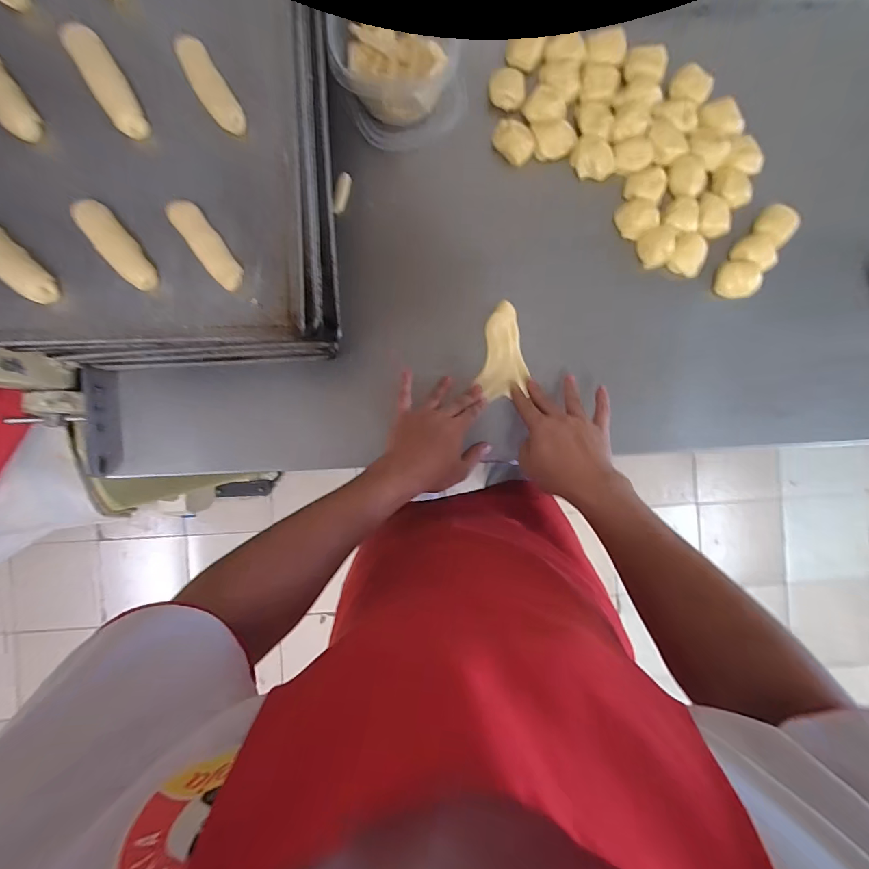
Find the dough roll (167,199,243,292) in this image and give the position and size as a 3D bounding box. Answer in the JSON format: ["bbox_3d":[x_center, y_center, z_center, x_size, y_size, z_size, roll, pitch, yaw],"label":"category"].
[{"bbox_3d":[-0.211,-0.177,0.369,0.023,0.022,0.087,-34,90,0],"label":"dough roll"}]

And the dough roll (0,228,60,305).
[{"bbox_3d":[-0.387,-0.158,0.359,0.089,0.018,0.026,43,90,0],"label":"dough roll"}]

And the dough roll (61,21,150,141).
[{"bbox_3d":[-0.305,-0.328,0.368,0.029,0.021,0.100,-31,90,0],"label":"dough roll"}]

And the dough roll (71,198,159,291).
[{"bbox_3d":[-0.292,-0.174,0.365,0.026,0.021,0.089,-40,90,0],"label":"dough roll"}]

